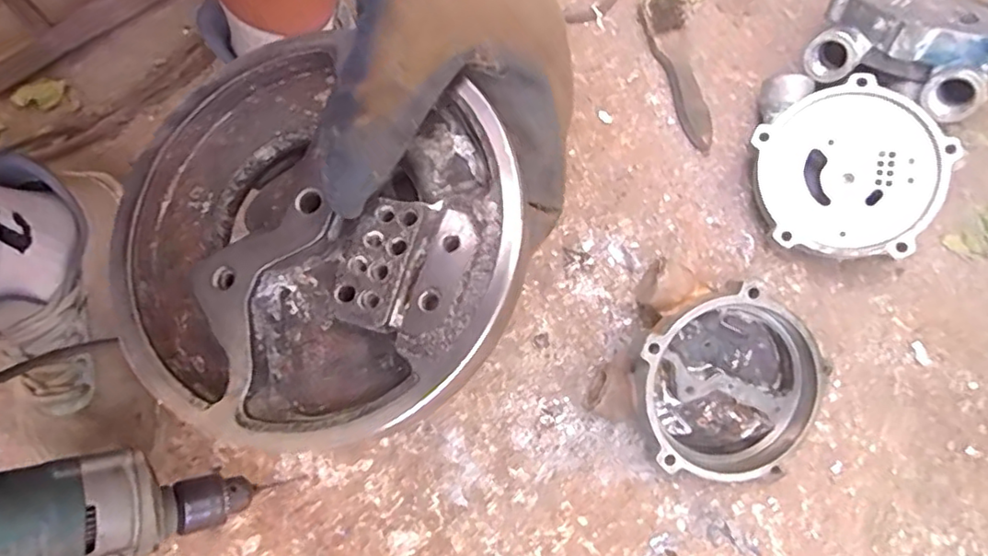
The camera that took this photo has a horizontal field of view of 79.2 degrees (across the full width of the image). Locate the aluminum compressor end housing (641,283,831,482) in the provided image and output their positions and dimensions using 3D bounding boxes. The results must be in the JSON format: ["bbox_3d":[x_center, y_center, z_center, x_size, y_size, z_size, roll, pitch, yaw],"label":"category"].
[{"bbox_3d":[0.209,0.095,0.545,0.166,0.060,0.166,-1,95,-11],"label":"aluminum compressor end housing"}]

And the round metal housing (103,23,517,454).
[{"bbox_3d":[-0.065,-0.012,0.205,0.143,0.034,0.129,27,79,6],"label":"round metal housing"}]

